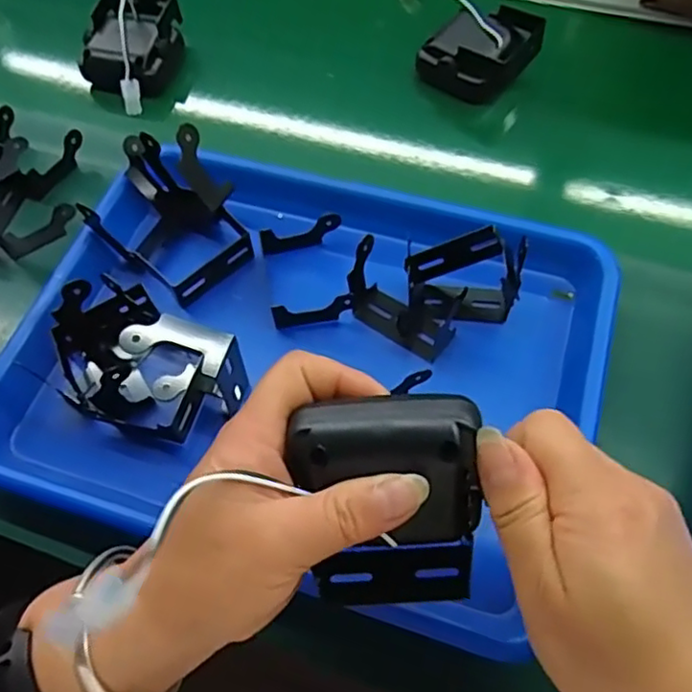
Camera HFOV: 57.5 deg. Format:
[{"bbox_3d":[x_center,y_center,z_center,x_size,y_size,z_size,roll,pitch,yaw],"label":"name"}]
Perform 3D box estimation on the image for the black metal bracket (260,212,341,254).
[{"bbox_3d":[-0.029,-0.070,0.409,0.053,0.025,0.007,-19,62,-9],"label":"black metal bracket"}]

